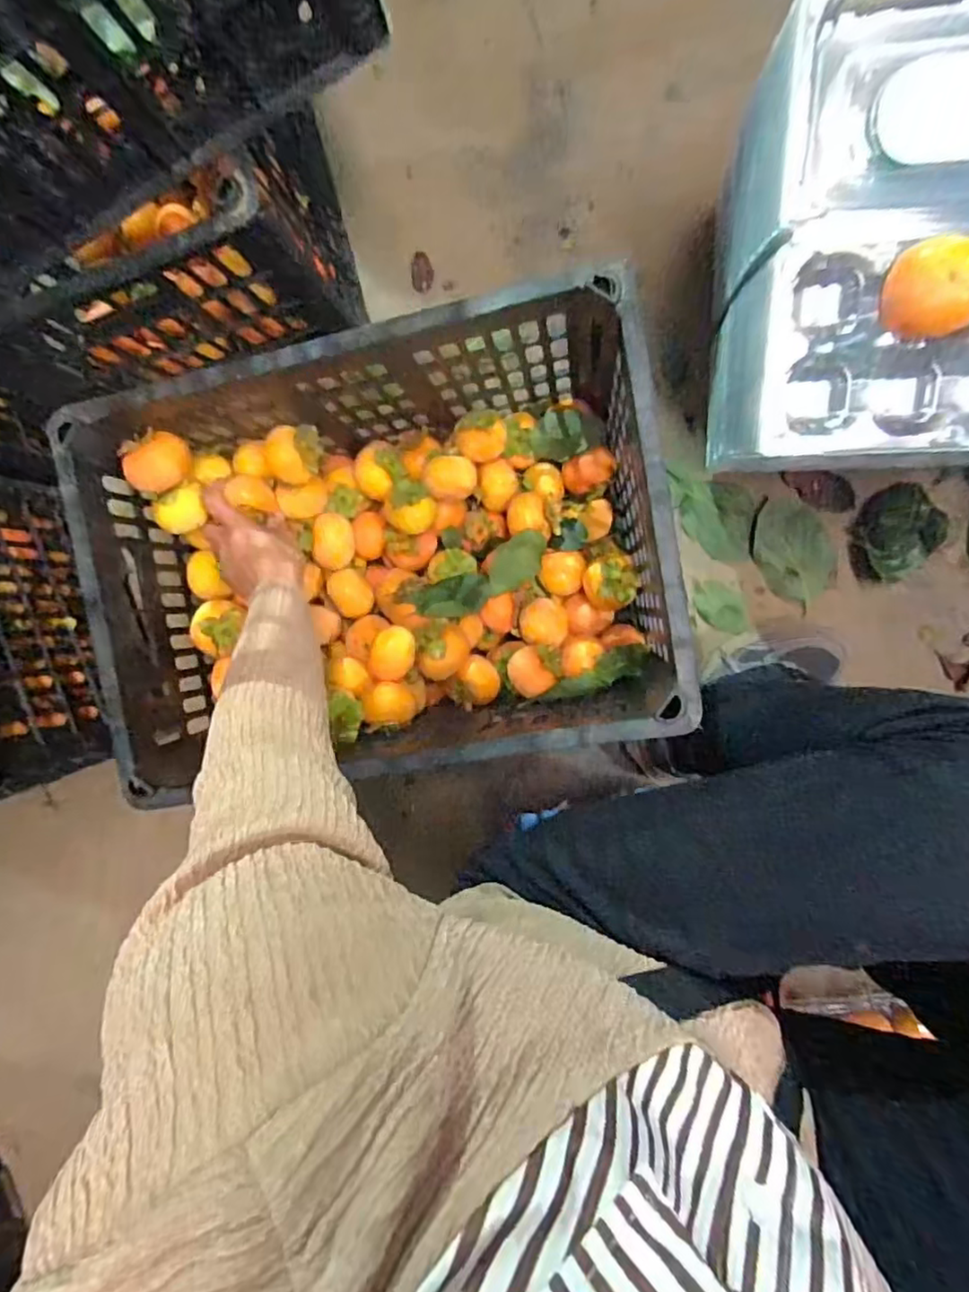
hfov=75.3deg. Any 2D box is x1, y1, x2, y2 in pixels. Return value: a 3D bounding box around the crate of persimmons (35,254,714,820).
[{"bbox_3d":[-0.086,-0.076,0.606,0.481,0.242,0.339,-9,92,10],"label":"crate of persimmons"}]

